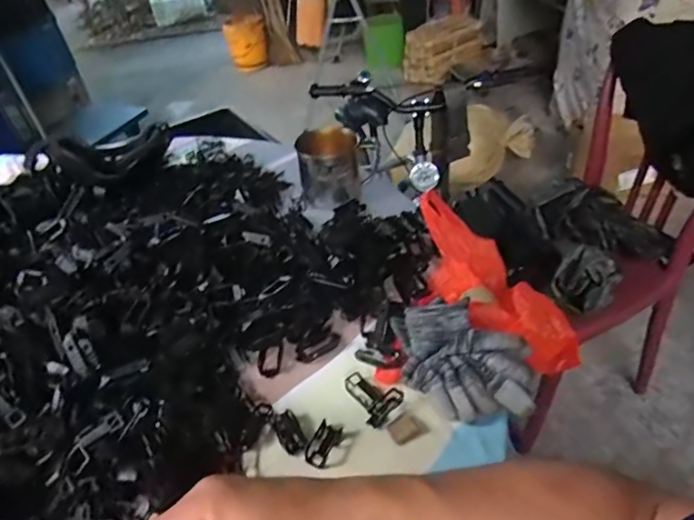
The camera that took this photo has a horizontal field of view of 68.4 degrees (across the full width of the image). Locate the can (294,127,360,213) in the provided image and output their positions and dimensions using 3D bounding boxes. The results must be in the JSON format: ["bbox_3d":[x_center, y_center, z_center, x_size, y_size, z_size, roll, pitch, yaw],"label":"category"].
[{"bbox_3d":[-0.027,-0.135,0.744,0.083,0.094,0.083,-3,39,3],"label":"can"}]

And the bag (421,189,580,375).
[{"bbox_3d":[0.147,0.020,0.559,0.093,0.073,0.231,-15,40,-11],"label":"bag"}]

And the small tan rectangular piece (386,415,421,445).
[{"bbox_3d":[0.050,0.147,0.445,0.025,0.007,0.020,-22,42,-20],"label":"small tan rectangular piece"}]

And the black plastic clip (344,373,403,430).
[{"bbox_3d":[0.019,0.123,0.468,0.054,0.016,0.040,26,48,33],"label":"black plastic clip"}]

